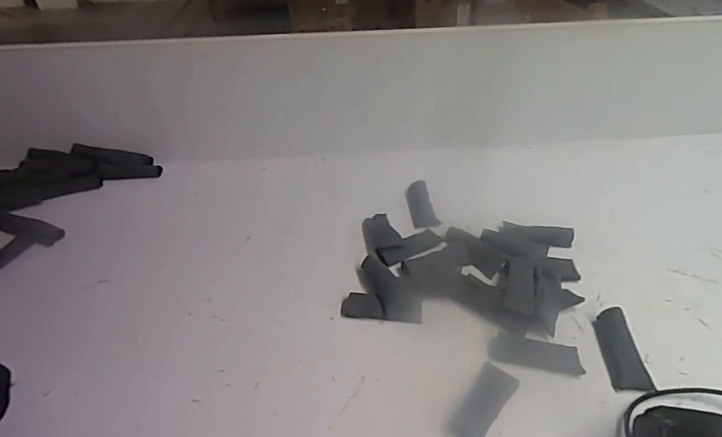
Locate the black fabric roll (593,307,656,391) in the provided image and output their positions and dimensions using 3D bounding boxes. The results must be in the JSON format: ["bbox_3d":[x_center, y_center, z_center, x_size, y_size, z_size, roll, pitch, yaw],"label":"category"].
[{"bbox_3d":[0.321,0.160,0.570,0.041,0.026,0.104,0,39,3],"label":"black fabric roll"}]

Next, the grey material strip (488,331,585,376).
[{"bbox_3d":[0.218,0.169,0.577,0.107,0.007,0.041,7,40,12],"label":"grey material strip"}]

